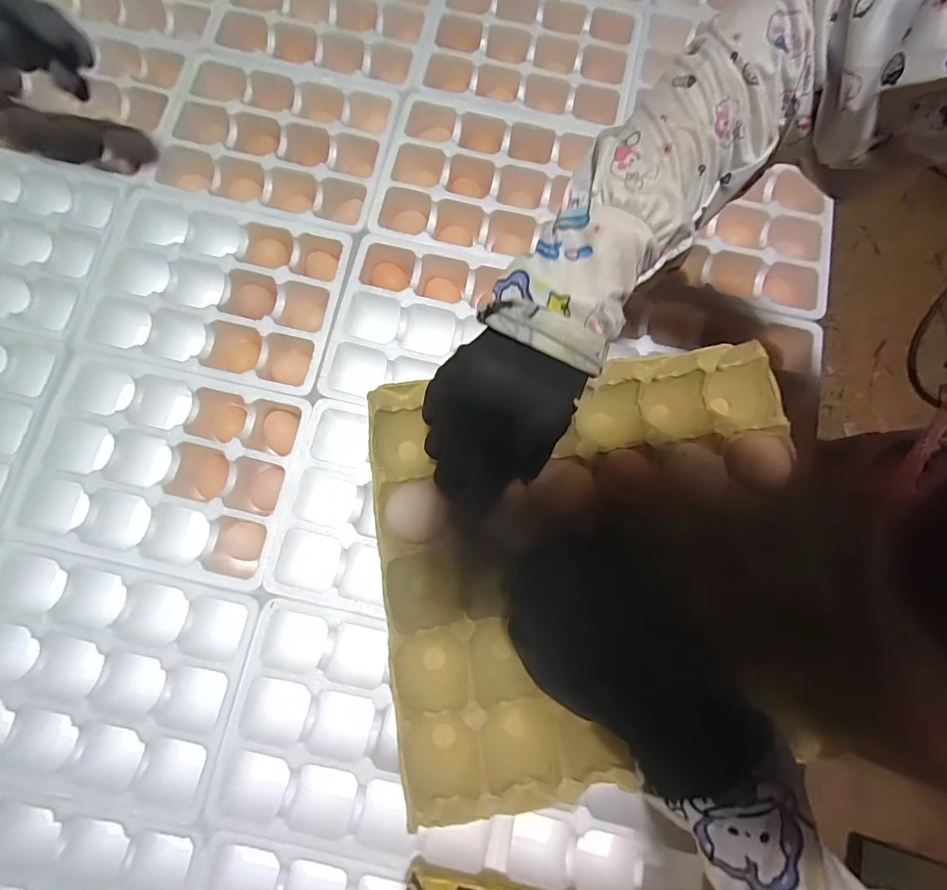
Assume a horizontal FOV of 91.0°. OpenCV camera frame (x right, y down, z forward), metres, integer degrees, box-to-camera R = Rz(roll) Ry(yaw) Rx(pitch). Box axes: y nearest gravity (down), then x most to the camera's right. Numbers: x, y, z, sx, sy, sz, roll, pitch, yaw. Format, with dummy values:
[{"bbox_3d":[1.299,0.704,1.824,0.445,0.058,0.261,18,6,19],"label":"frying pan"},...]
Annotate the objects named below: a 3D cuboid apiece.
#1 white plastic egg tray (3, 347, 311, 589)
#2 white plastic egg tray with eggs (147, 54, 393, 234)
[{"bbox_3d":[-0.294,0.022,0.458,0.243,0.038,0.183,11,78,2],"label":"white plastic egg tray"},{"bbox_3d":[-0.217,-0.335,0.522,0.240,0.040,0.180,13,79,2],"label":"white plastic egg tray with eggs"}]

